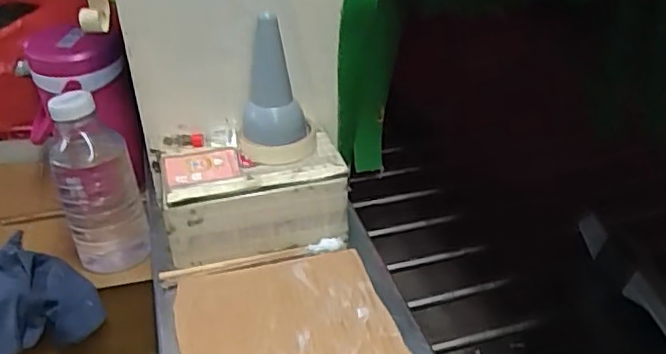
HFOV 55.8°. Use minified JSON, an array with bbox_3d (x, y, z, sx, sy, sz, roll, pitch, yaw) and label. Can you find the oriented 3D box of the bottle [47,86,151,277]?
[{"bbox_3d":[-0.281,0.011,0.755,0.085,0.223,0.071,-8,34,-10],"label":"bottle"}]

